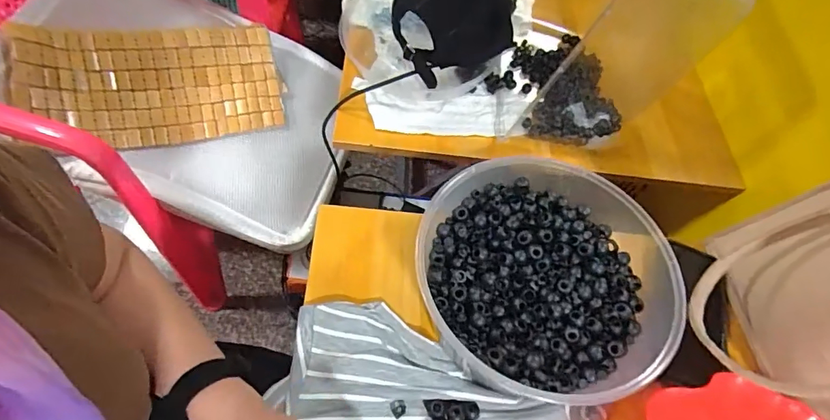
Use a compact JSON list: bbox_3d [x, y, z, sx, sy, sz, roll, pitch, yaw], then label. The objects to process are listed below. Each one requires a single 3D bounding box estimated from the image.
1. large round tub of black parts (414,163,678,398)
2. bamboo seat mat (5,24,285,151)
[{"bbox_3d":[0.118,0.063,0.427,0.214,0.081,0.213,-7,61,-14],"label":"large round tub of black parts"},{"bbox_3d":[-0.401,-0.198,0.723,0.367,0.064,0.189,-12,91,-23],"label":"bamboo seat mat"}]

